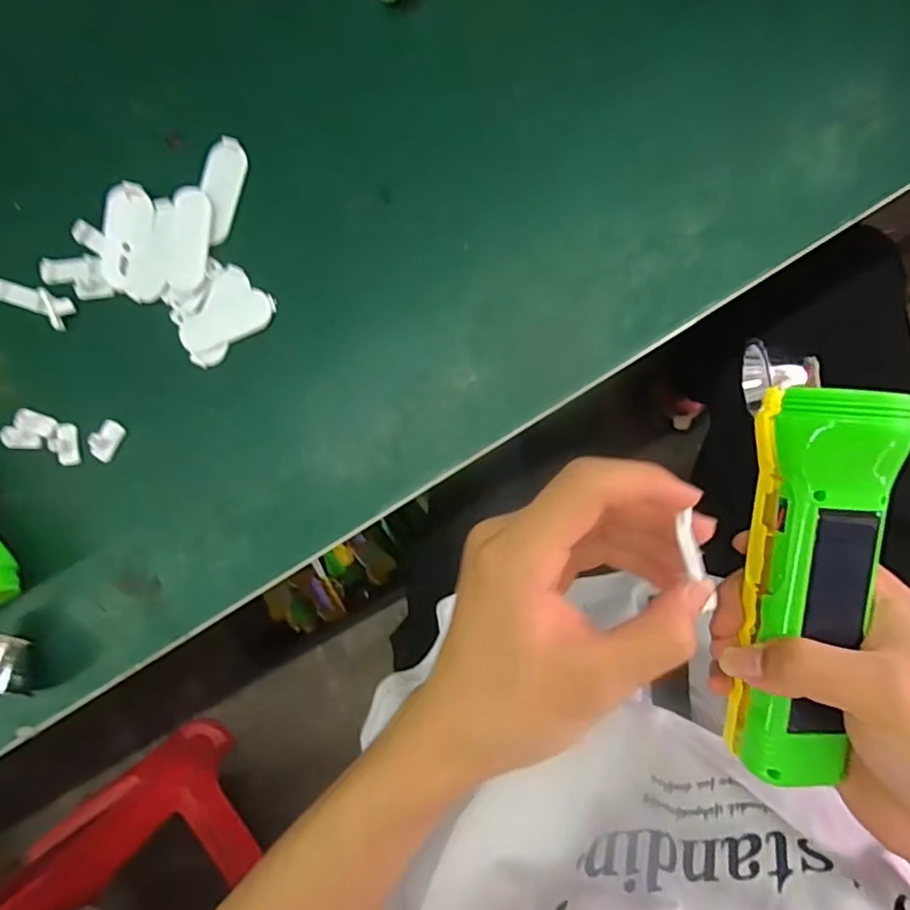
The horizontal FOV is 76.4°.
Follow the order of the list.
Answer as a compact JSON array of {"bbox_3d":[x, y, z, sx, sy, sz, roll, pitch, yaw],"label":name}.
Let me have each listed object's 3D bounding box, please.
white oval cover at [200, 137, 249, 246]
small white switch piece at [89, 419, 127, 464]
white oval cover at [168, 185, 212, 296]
[{"bbox_3d":[-0.115,-0.129,0.283,0.020,0.004,0.050,13,93,7],"label":"white oval cover"},{"bbox_3d":[-0.178,-0.007,0.293,0.010,0.010,0.020,29,94,6],"label":"small white switch piece"},{"bbox_3d":[-0.130,-0.105,0.283,0.019,0.005,0.050,6,92,7],"label":"white oval cover"}]

